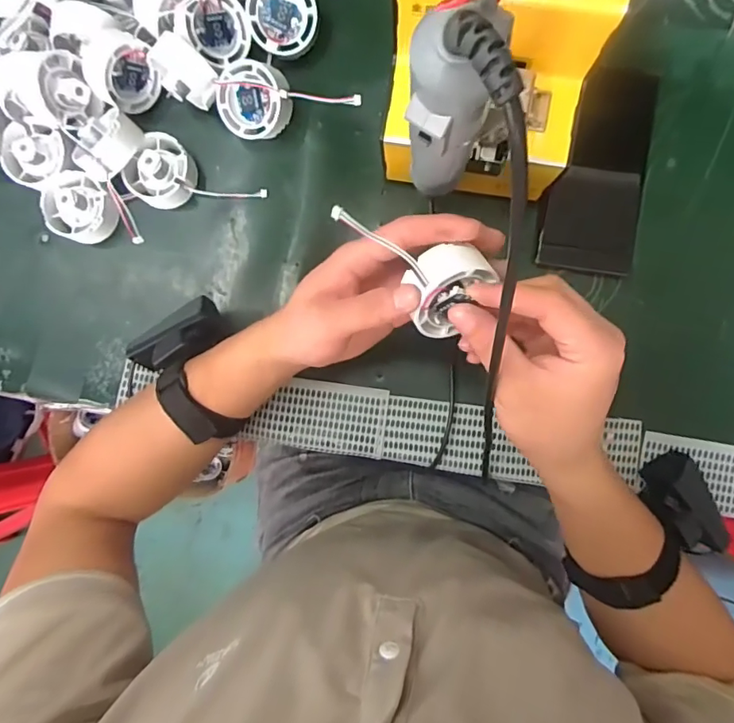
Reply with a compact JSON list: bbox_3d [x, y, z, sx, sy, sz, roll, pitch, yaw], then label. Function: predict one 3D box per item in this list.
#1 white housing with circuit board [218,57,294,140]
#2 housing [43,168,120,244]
[{"bbox_3d":[-0.089,-0.206,0.393,0.056,0.018,0.054,8,118,15],"label":"white housing with circuit board"},{"bbox_3d":[-0.239,-0.128,0.411,0.063,0.028,0.052,27,91,3],"label":"housing"}]

